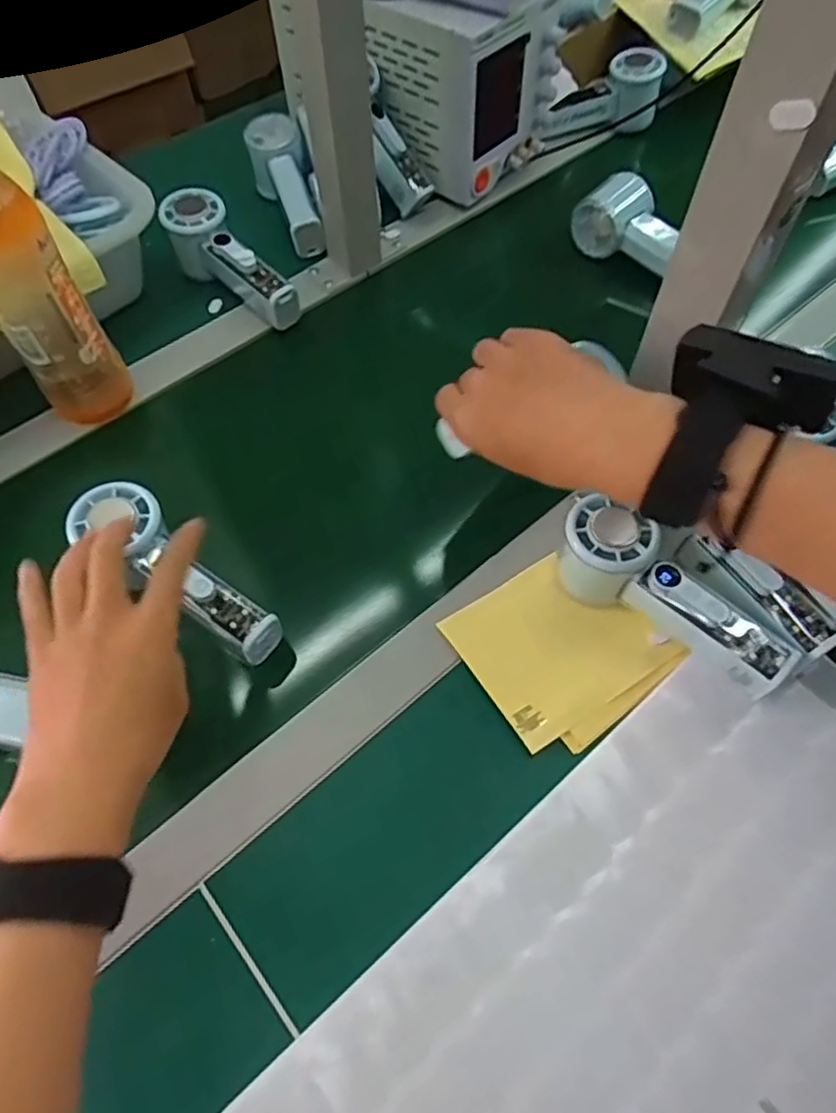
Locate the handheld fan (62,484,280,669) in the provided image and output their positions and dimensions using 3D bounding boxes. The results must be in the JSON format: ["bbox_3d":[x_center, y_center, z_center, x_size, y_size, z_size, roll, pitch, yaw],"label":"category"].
[{"bbox_3d":[-0.159,0.011,0.429,0.157,0.027,0.049,40,67,7],"label":"handheld fan"}]

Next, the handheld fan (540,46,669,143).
[{"bbox_3d":[0.192,-0.476,0.697,0.162,0.060,0.063,-39,66,-20],"label":"handheld fan"}]

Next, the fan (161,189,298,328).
[{"bbox_3d":[-0.167,-0.265,0.598,0.157,0.053,0.050,44,69,7],"label":"fan"}]

